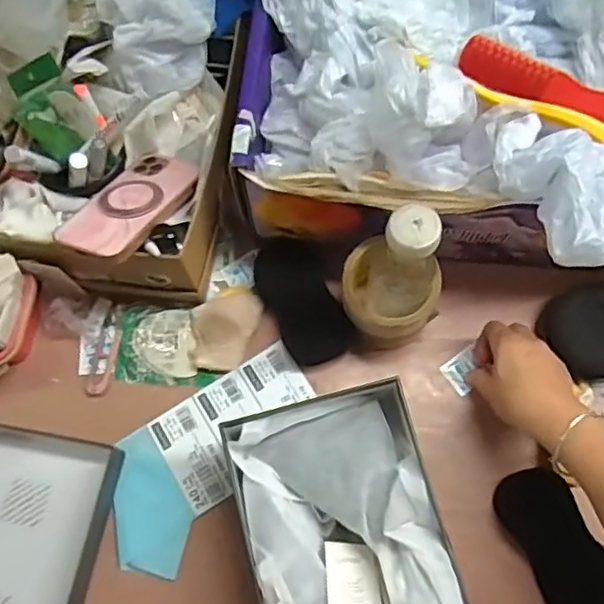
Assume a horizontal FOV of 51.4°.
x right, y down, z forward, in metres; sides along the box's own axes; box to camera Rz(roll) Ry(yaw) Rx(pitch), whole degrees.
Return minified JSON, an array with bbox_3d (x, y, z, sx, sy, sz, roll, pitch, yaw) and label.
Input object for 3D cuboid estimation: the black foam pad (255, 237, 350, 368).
[{"bbox_3d":[-0.002,-0.001,0.623,0.068,0.013,0.126,-25,89,16],"label":"black foam pad"}]

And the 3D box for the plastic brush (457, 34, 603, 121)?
[{"bbox_3d":[0.221,-0.172,0.525,0.189,0.030,0.028,29,73,11],"label":"plastic brush"}]

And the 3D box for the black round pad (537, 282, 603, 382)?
[{"bbox_3d":[0.282,0.026,0.598,0.089,0.046,0.088,-19,71,-5],"label":"black round pad"}]

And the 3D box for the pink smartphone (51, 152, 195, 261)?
[{"bbox_3d":[-0.151,-0.091,0.573,0.081,0.014,0.145,23,51,21],"label":"pink smartphone"}]

